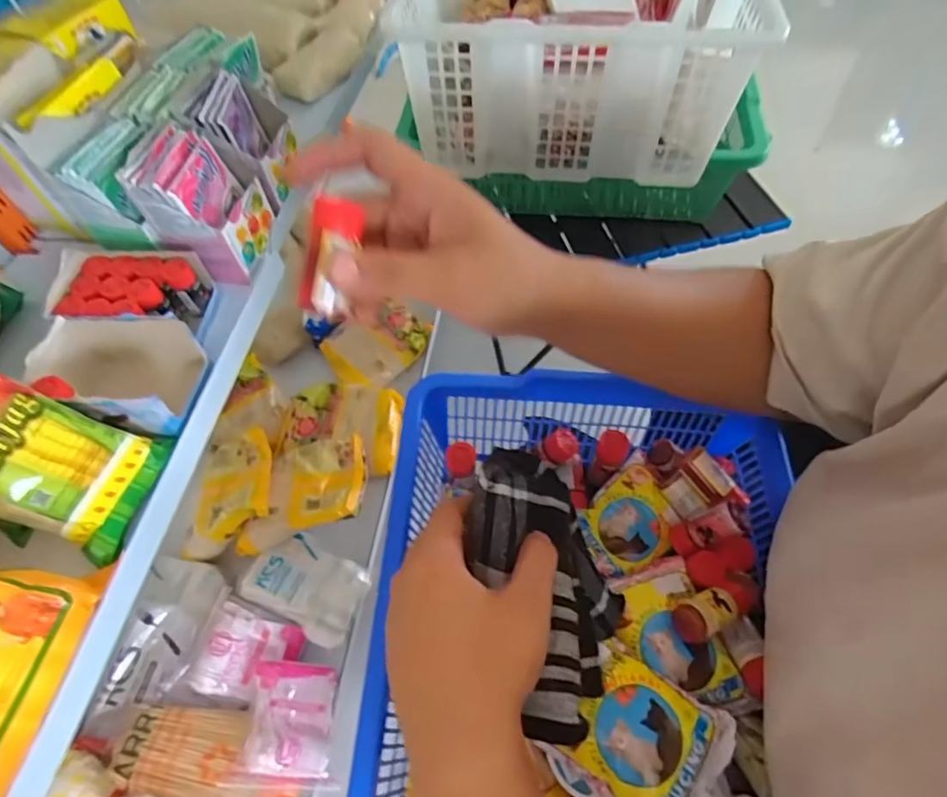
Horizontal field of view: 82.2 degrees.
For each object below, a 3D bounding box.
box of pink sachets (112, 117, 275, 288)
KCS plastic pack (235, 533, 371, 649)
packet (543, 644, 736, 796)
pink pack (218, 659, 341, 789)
[{"bbox_3d":[-0.245,-0.180,0.500,0.076,0.104,0.085,9,58,10],"label":"box of pink sachets"},{"bbox_3d":[-0.230,0.252,0.741,0.161,0.041,0.104,22,61,17],"label":"KCS plastic pack"},{"bbox_3d":[0.096,0.186,0.297,0.077,0.025,0.069,30,64,21],"label":"packet"},{"bbox_3d":[-0.215,0.383,0.645,0.108,0.027,0.126,13,42,-14],"label":"pink pack"}]

